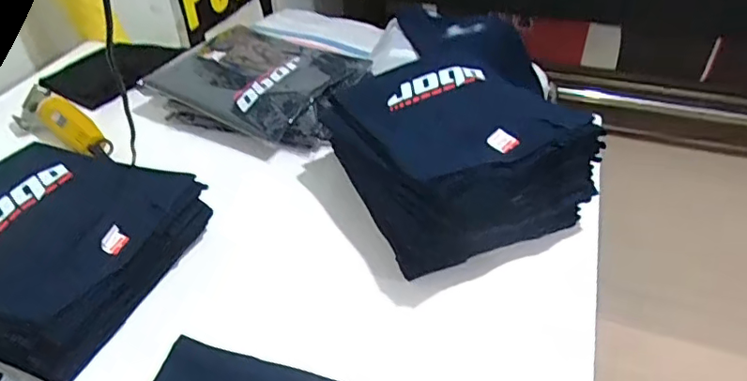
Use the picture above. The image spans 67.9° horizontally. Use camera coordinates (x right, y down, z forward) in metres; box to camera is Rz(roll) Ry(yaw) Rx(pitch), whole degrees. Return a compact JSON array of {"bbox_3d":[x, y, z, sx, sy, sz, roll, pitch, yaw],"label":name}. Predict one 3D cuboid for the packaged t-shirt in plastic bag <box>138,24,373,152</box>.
[{"bbox_3d":[-0.222,-0.231,1.122,0.392,0.068,0.322,15,49,16],"label":"packaged t-shirt in plastic bag"}]

